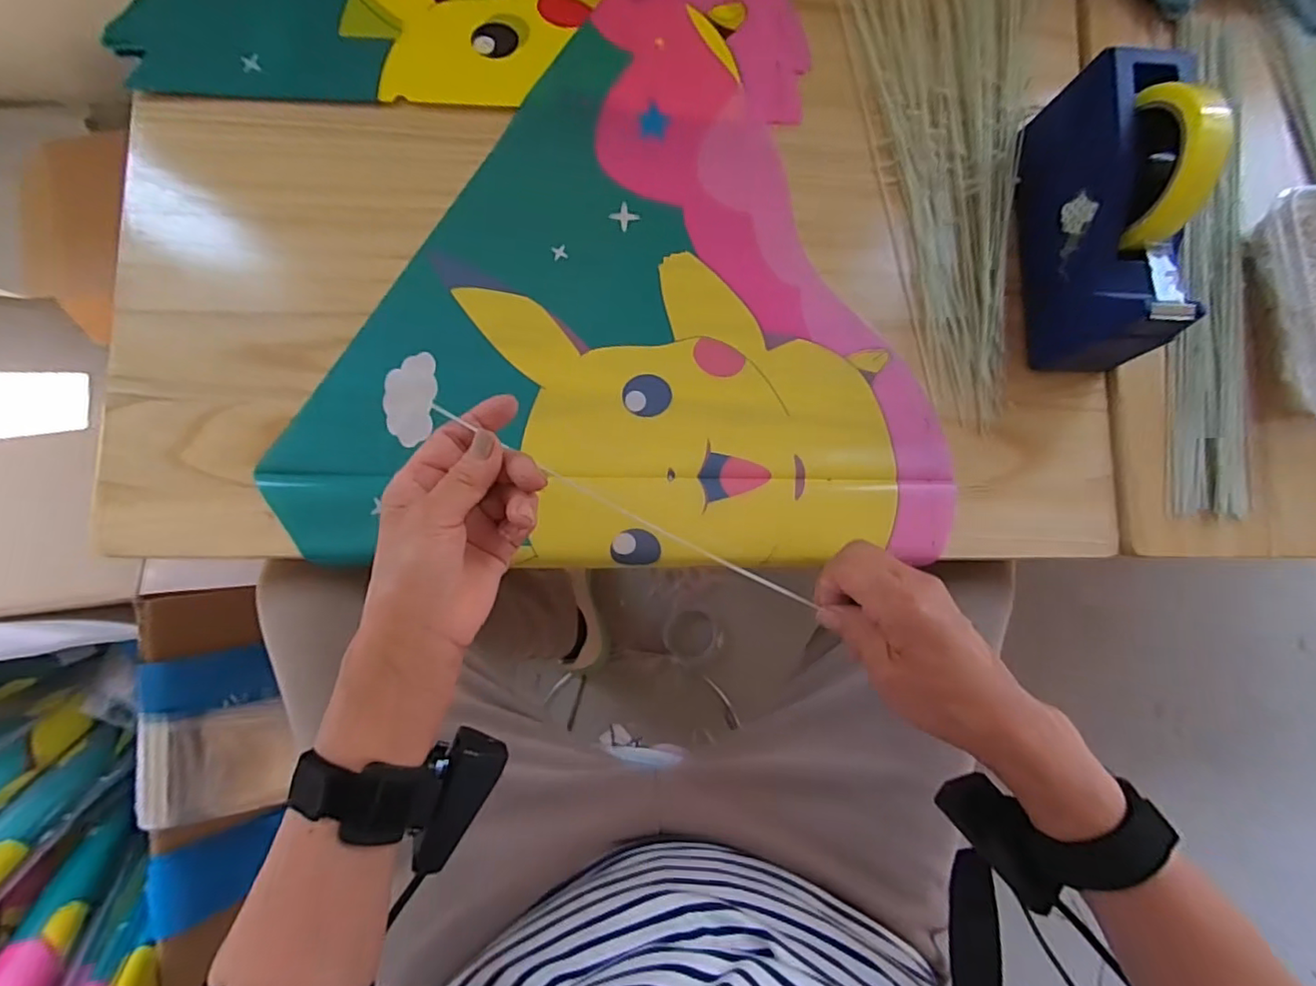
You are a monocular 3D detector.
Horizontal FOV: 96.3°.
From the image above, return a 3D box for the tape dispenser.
[{"bbox_3d":[0.330,-0.203,0.423,0.068,0.117,0.200,1,84,-3],"label":"tape dispenser"}]

